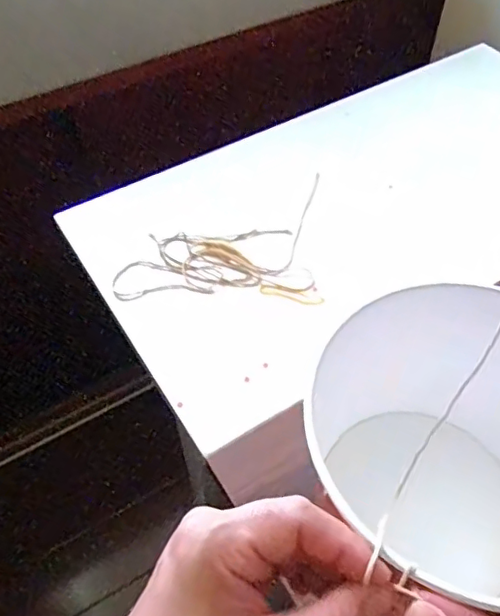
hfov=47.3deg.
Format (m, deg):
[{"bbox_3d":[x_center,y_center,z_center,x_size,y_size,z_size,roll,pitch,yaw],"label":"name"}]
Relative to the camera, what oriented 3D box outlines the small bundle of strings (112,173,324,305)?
[{"bbox_3d":[-0.025,-0.062,0.522,0.179,0.008,0.143,-1,55,1],"label":"small bundle of strings"}]

